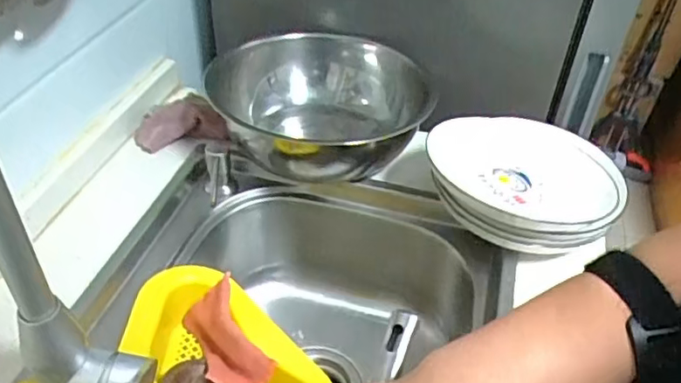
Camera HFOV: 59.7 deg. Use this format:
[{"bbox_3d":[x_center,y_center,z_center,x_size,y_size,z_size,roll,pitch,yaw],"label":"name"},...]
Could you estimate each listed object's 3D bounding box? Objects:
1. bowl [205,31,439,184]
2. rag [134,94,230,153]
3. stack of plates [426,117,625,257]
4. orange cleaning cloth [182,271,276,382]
[{"bbox_3d":[-0.026,-0.095,0.719,0.228,0.112,0.233,3,41,-3],"label":"bowl"},{"bbox_3d":[-0.198,-0.080,0.735,0.108,0.056,0.053,-5,42,-12],"label":"rag"},{"bbox_3d":[0.192,-0.014,0.649,0.198,0.067,0.188,-1,41,-7],"label":"stack of plates"},{"bbox_3d":[-0.114,0.154,0.590,0.021,0.082,0.114,-8,50,-48],"label":"orange cleaning cloth"}]

